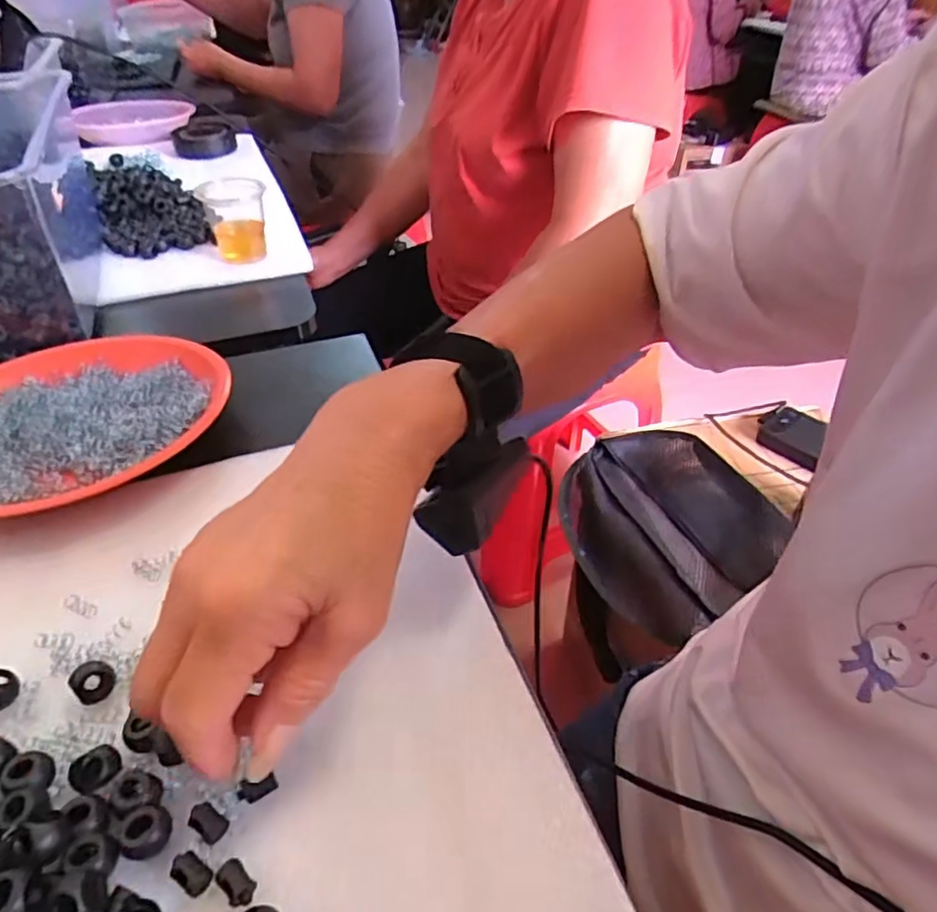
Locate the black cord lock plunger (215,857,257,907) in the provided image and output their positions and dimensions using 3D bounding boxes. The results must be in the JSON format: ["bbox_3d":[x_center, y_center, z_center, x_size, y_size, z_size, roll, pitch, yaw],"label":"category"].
[{"bbox_3d":[-0.082,0.151,0.221,0.014,0.009,0.009,33,51,32],"label":"black cord lock plunger"}]

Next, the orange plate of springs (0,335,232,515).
[{"bbox_3d":[-0.256,-0.027,0.403,0.184,0.020,0.185,0,41,0],"label":"orange plate of springs"}]

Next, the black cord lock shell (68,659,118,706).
[{"bbox_3d":[-0.164,0.097,0.272,0.016,0.014,0.015,0,41,0],"label":"black cord lock shell"}]

